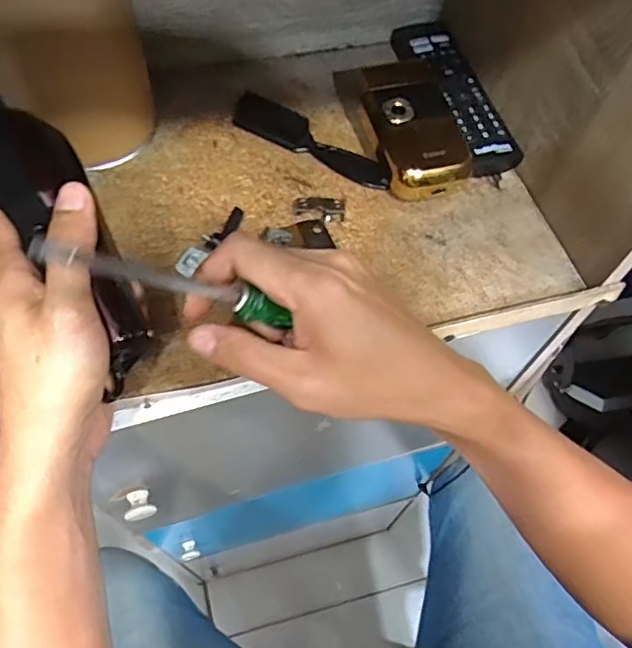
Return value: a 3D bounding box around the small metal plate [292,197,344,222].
[{"bbox_3d":[0.002,-0.085,0.408,0.038,0.013,0.013,8,60,0],"label":"small metal plate"}]

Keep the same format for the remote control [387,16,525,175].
[{"bbox_3d":[0.113,-0.194,0.466,0.040,0.024,0.170,-13,62,-11],"label":"remote control"}]

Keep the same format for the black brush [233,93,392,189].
[{"bbox_3d":[-0.002,-0.142,0.435,0.137,0.019,0.023,28,63,12],"label":"black brush"}]

